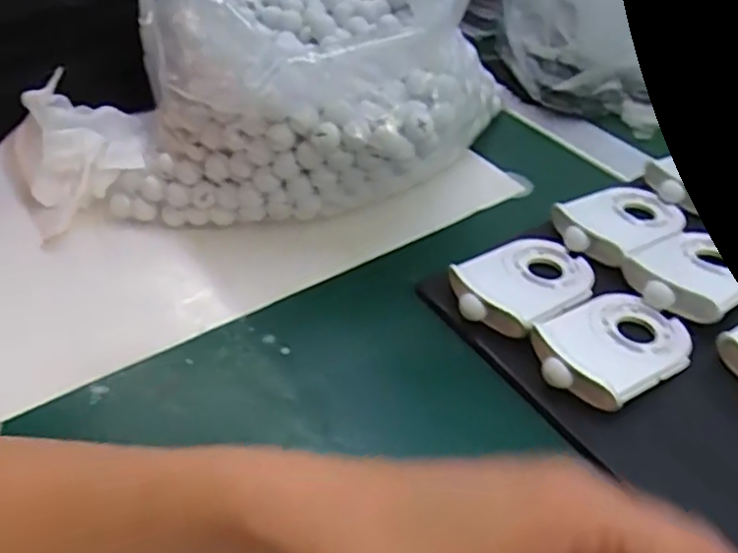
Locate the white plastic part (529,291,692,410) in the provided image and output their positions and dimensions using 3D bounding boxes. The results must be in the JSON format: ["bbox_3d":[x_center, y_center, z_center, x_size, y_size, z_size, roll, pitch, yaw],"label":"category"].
[{"bbox_3d":[0.128,0.035,0.355,0.086,0.015,0.059,-26,49,-25],"label":"white plastic part"}]

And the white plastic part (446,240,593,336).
[{"bbox_3d":[0.089,0.001,0.387,0.088,0.014,0.062,-28,50,-27],"label":"white plastic part"}]

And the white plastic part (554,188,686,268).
[{"bbox_3d":[0.157,-0.037,0.426,0.085,0.013,0.056,-25,48,-25],"label":"white plastic part"}]

